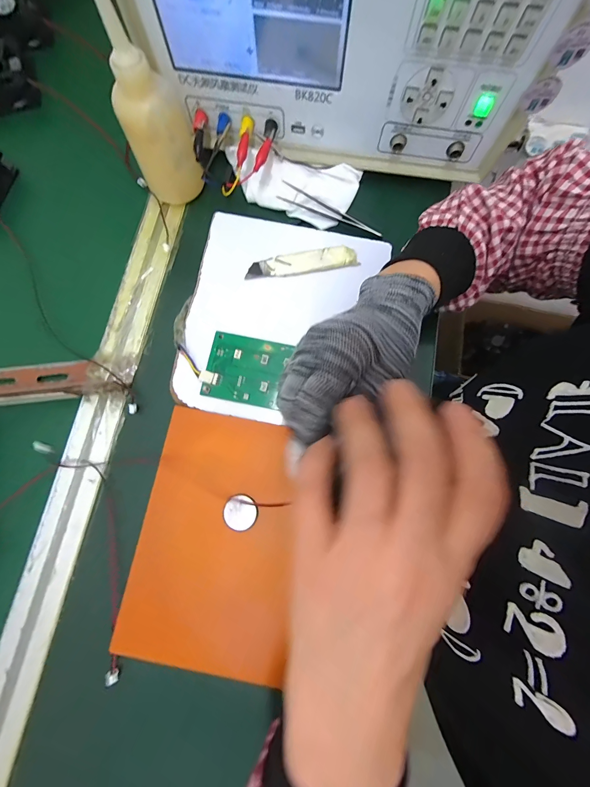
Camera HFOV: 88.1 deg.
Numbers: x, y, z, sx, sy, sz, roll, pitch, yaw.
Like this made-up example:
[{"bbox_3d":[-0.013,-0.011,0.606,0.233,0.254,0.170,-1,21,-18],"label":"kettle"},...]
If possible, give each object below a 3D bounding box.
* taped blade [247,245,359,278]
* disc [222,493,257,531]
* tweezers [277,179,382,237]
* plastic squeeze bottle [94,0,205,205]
[{"bbox_3d":[0.008,-0.135,0.314,0.112,0.005,0.026,-9,80,-1],"label":"taped blade"},{"bbox_3d":[-0.047,0.102,0.262,0.028,0.005,0.028,25,81,5],"label":"disc"},{"bbox_3d":[0.038,-0.199,0.334,0.121,0.010,0.018,27,81,5],"label":"tweezers"},{"bbox_3d":[-0.135,-0.261,0.283,0.062,0.150,0.063,-21,81,-3],"label":"plastic squeeze bottle"}]

